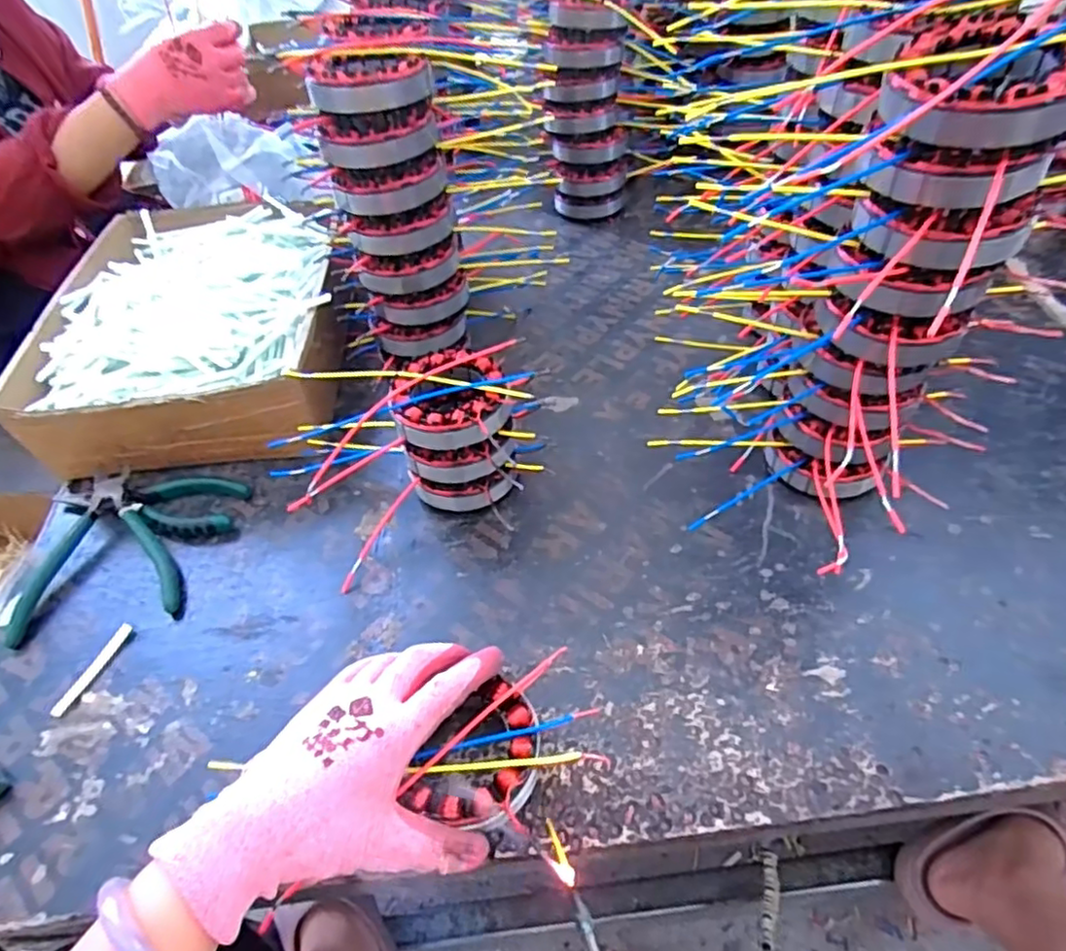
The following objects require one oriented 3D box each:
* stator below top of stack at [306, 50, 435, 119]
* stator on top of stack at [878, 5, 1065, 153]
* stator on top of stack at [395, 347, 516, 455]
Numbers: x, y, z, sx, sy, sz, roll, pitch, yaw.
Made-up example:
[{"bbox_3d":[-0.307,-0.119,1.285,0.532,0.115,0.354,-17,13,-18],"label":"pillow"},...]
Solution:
[{"bbox_3d":[-0.120,-0.281,0.459,0.076,0.030,0.064,-36,55,-22],"label":"stator below top of stack"},{"bbox_3d":[0.214,-0.195,0.310,0.078,0.038,0.082,-3,49,4],"label":"stator on top of stack"},{"bbox_3d":[-0.059,-0.057,0.476,0.080,0.033,0.093,-10,49,-2],"label":"stator on top of stack"}]

